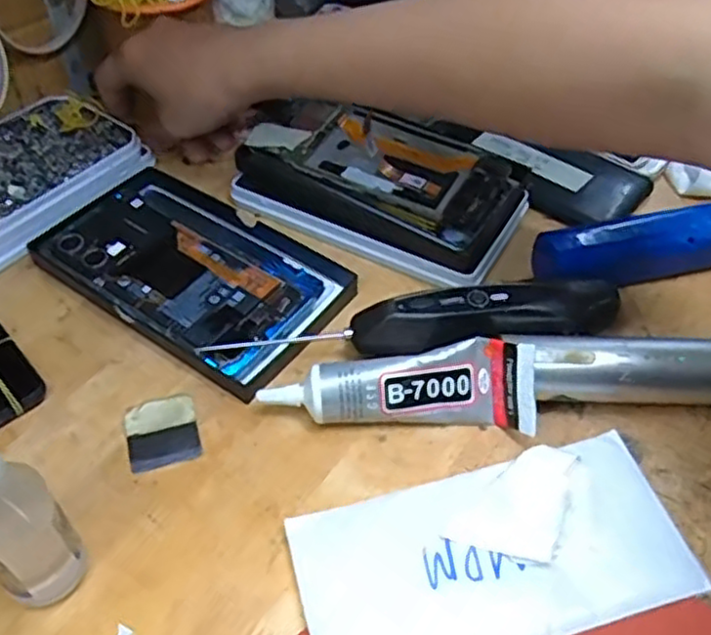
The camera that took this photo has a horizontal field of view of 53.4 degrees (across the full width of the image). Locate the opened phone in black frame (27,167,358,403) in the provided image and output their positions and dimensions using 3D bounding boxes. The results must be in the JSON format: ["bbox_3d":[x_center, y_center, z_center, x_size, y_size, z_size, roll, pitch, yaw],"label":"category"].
[{"bbox_3d":[-0.095,-0.029,0.426,0.172,0.021,0.109,27,52,23],"label":"opened phone in black frame"}]

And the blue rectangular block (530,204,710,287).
[{"bbox_3d":[0.174,-0.043,0.426,0.128,0.045,0.024,-3,47,-3],"label":"blue rectangular block"}]

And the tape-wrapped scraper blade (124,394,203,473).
[{"bbox_3d":[-0.098,0.057,0.360,0.034,0.004,0.040,-12,48,-12],"label":"tape-wrapped scraper blade"}]

